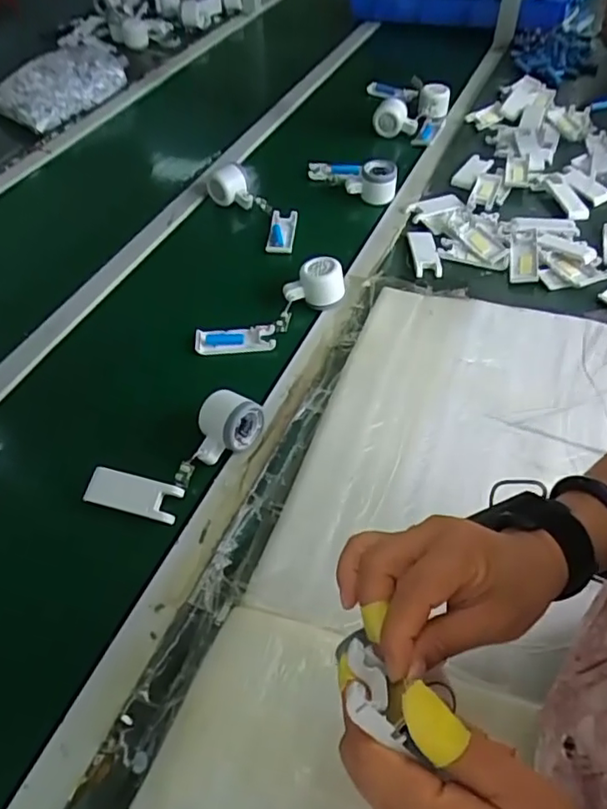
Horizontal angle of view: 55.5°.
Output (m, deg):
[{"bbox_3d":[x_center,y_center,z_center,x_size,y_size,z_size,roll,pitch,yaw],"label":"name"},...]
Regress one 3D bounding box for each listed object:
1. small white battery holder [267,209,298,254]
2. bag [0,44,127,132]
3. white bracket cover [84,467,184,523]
[{"bbox_3d":[-0.035,-0.280,0.918,0.040,0.025,0.091,4,50,4],"label":"small white battery holder"},{"bbox_3d":[-0.508,-0.668,1.217,0.161,0.091,0.262,34,58,25],"label":"bag"},{"bbox_3d":[-0.182,0.096,0.618,0.102,0.008,0.040,13,74,8],"label":"white bracket cover"}]

